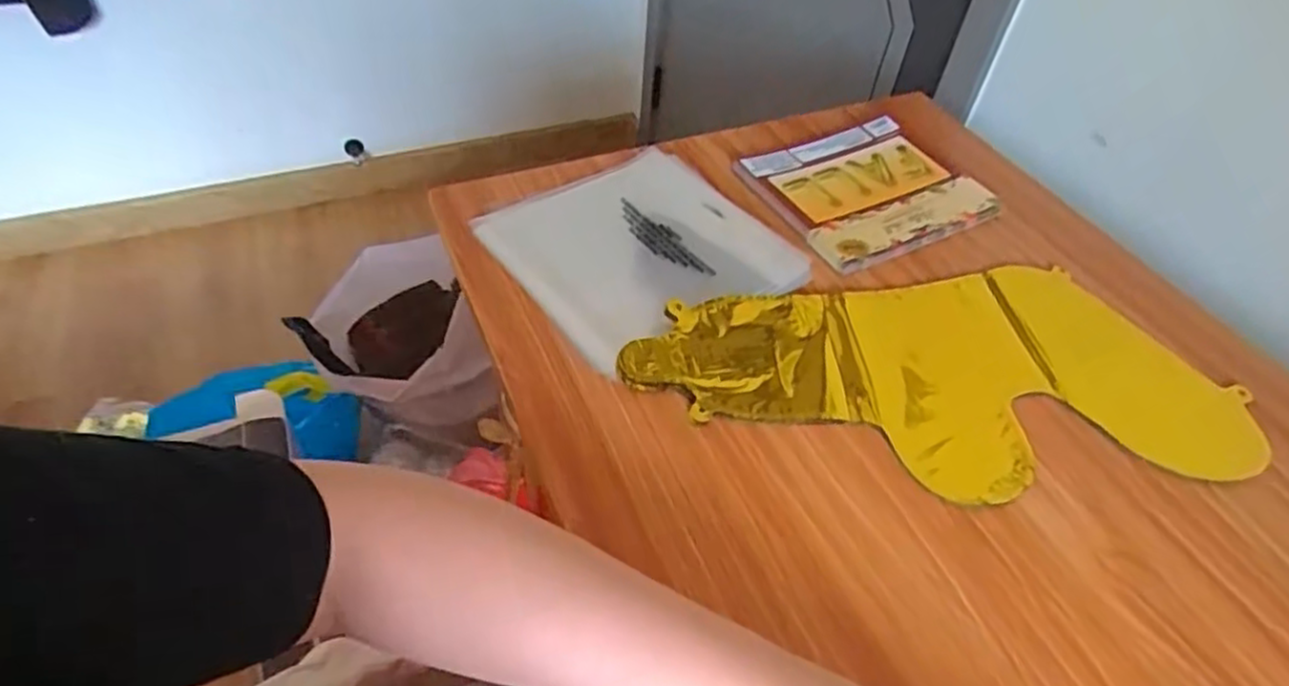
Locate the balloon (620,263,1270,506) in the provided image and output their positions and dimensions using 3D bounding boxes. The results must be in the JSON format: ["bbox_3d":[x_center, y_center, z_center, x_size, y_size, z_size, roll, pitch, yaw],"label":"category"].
[{"bbox_3d":[0.203,0.018,0.520,0.416,0.017,0.192,-3,49,-5],"label":"balloon"}]

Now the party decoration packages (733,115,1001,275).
[{"bbox_3d":[0.202,-0.146,0.671,0.189,0.012,0.163,-21,52,-19],"label":"party decoration packages"}]

